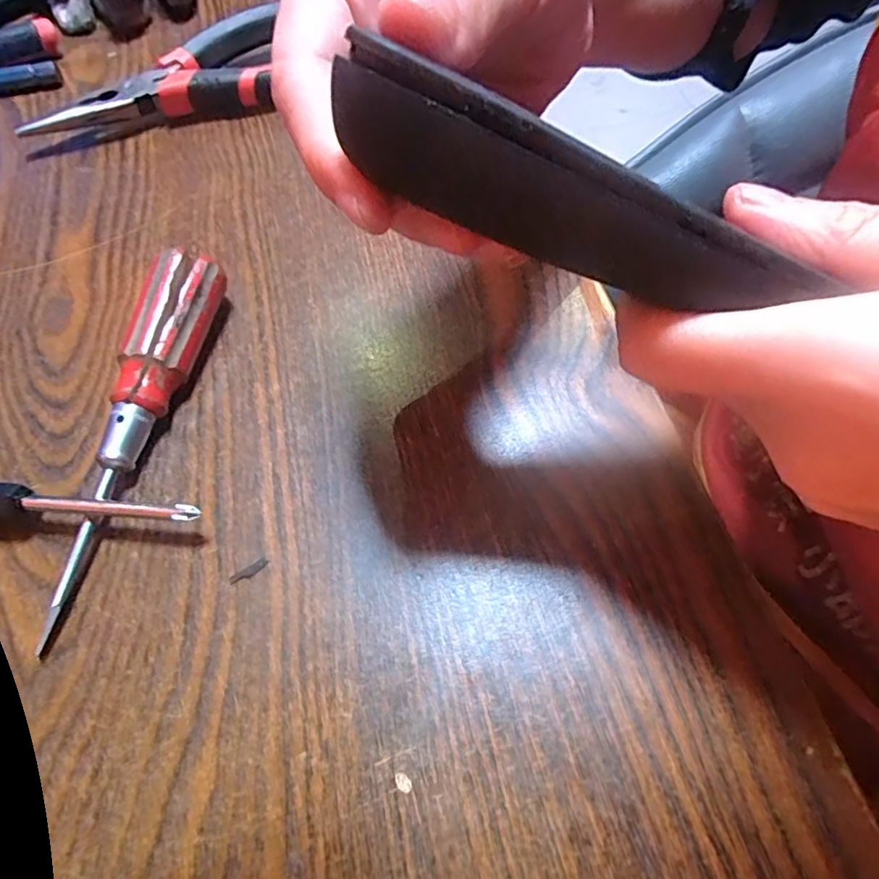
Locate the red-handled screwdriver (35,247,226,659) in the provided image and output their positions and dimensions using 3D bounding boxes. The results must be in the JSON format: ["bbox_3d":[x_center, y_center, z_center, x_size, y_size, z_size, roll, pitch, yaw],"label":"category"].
[{"bbox_3d":[-0.104,-0.005,0.195,0.020,0.024,0.136,9,63,8],"label":"red-handled screwdriver"}]

